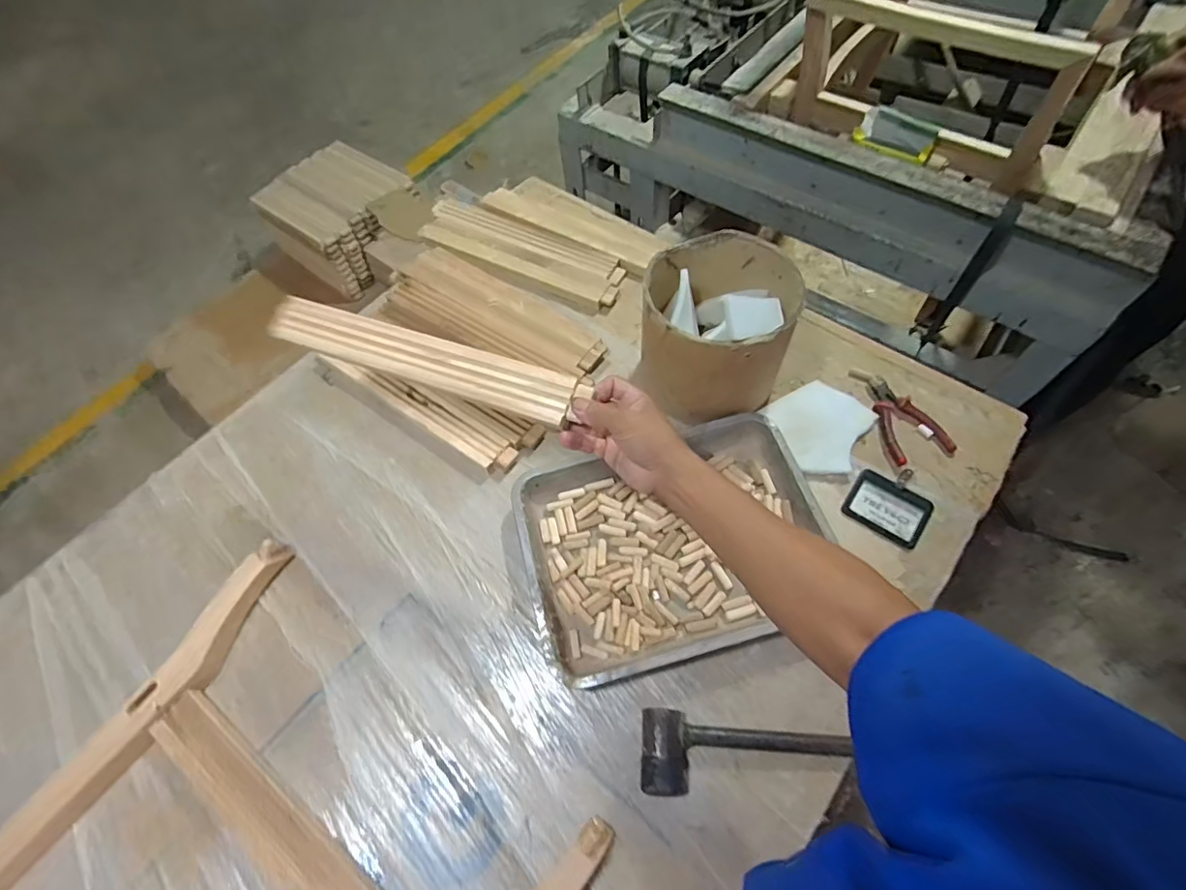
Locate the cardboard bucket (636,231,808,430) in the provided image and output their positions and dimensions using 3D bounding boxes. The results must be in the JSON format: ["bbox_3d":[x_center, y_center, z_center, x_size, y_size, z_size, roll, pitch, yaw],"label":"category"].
[{"bbox_3d":[0.181,-0.170,0.796,0.211,0.196,0.222,11,63,9],"label":"cardboard bucket"}]

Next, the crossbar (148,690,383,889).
[{"bbox_3d":[-0.337,0.435,0.599,0.426,0.034,0.064,31,68,18],"label":"crossbar"}]

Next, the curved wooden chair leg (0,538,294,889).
[{"bbox_3d":[-0.600,0.384,0.642,0.072,0.036,0.632,31,68,18],"label":"curved wooden chair leg"}]

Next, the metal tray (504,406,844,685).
[{"bbox_3d":[0.107,0.124,0.732,0.389,0.044,0.296,-15,62,-5],"label":"metal tray"}]

